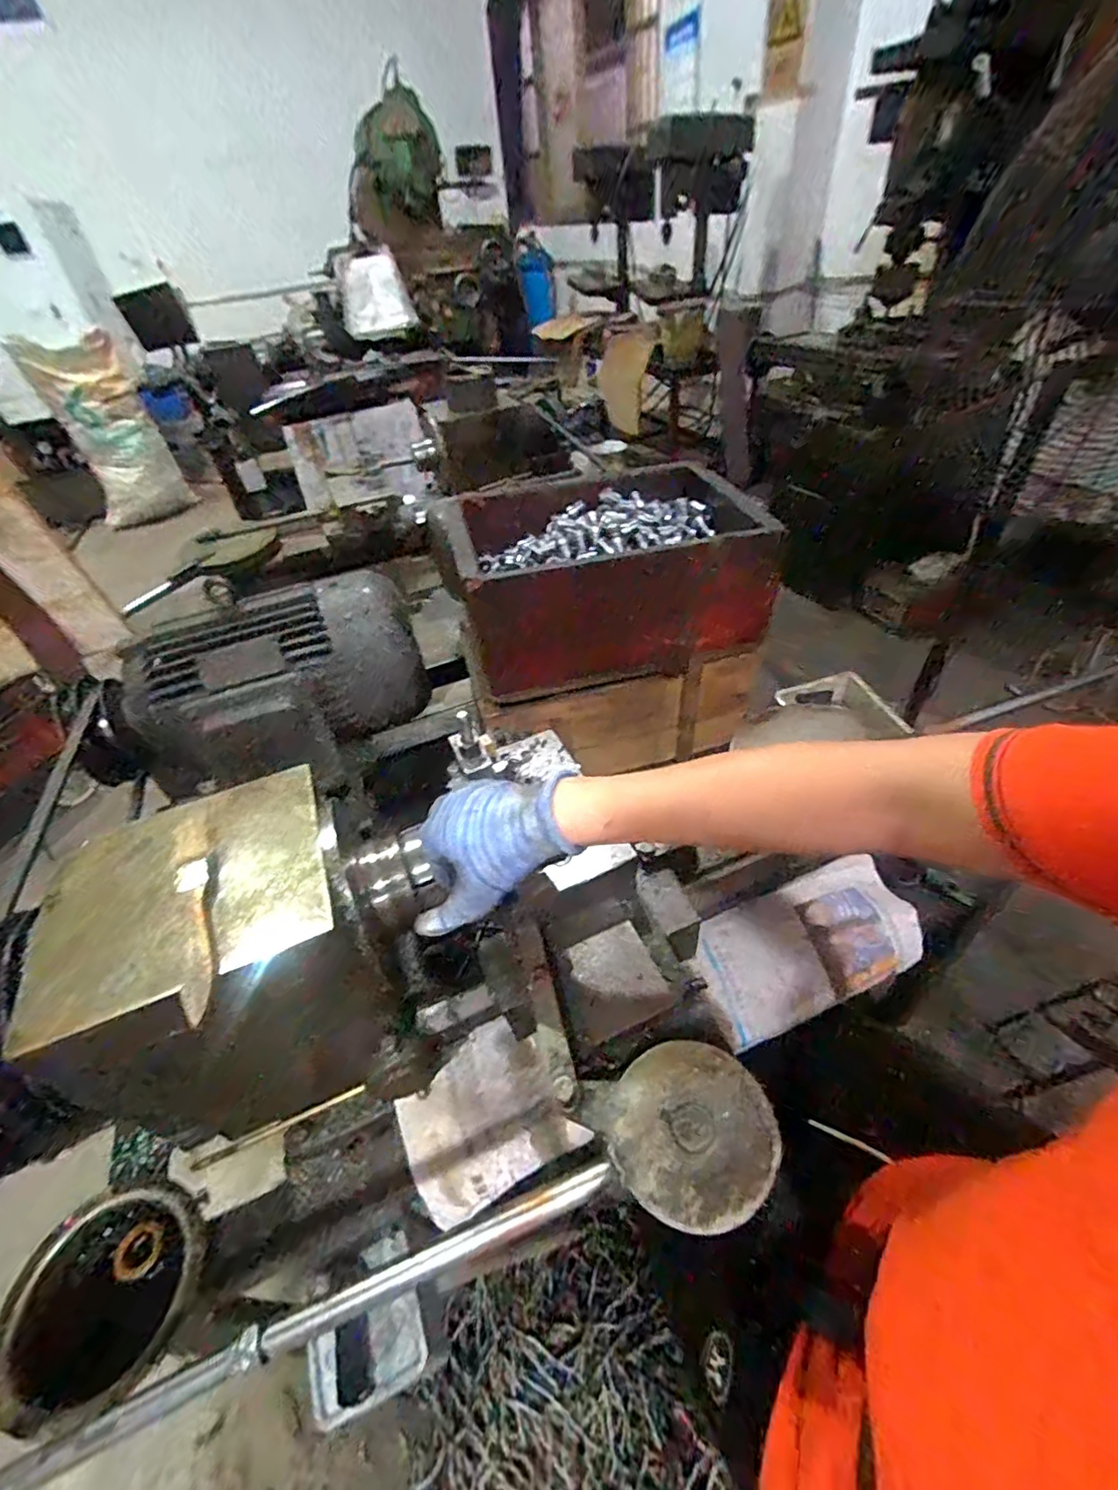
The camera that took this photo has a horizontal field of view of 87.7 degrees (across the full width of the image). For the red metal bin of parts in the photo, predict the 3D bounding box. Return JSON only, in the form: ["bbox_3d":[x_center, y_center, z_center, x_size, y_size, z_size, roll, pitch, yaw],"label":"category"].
[{"bbox_3d":[0.059,-0.209,0.725,0.344,0.153,0.238,-12,43,-6],"label":"red metal bin of parts"}]

